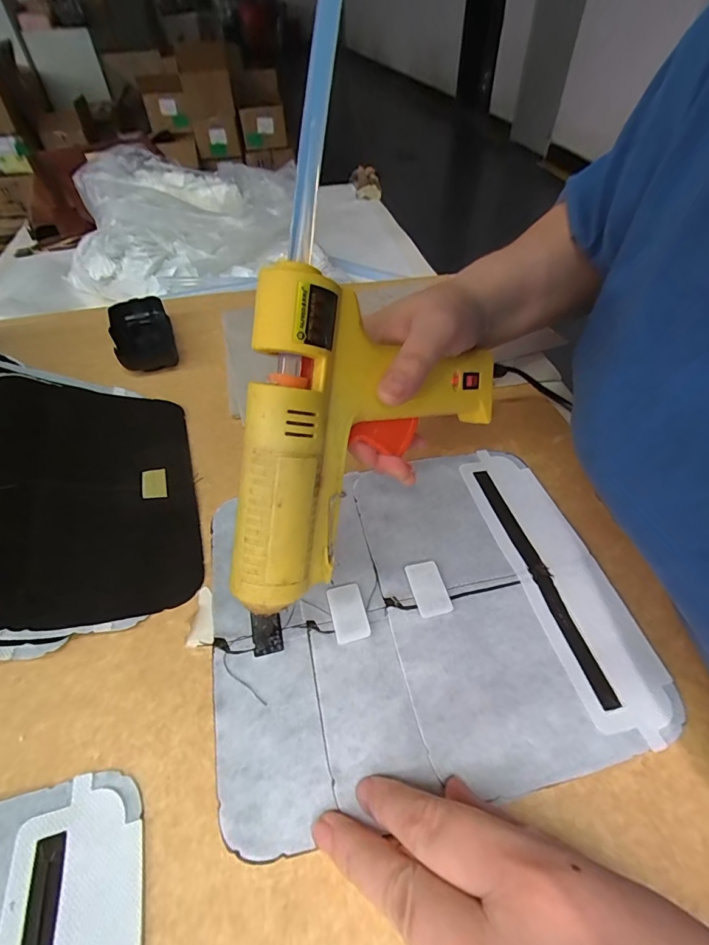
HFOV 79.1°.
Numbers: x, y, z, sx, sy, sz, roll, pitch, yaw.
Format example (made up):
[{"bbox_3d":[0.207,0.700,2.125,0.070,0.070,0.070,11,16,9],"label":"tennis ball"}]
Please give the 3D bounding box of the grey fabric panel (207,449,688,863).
[{"bbox_3d":[0.034,0.073,0.248,0.224,0.010,0.189,-12,49,-8],"label":"grey fabric panel"}]

